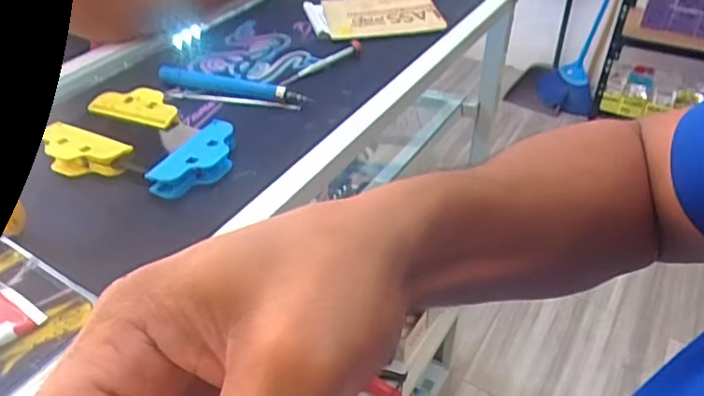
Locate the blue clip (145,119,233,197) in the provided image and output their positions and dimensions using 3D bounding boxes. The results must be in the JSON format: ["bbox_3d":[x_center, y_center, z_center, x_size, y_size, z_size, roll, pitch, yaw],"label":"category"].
[{"bbox_3d":[-0.143,-0.038,0.519,0.047,0.023,0.100,17,44,20],"label":"blue clip"}]

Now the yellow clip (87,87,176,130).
[{"bbox_3d":[-0.229,-0.101,0.588,0.106,0.016,0.046,14,43,17],"label":"yellow clip"}]

